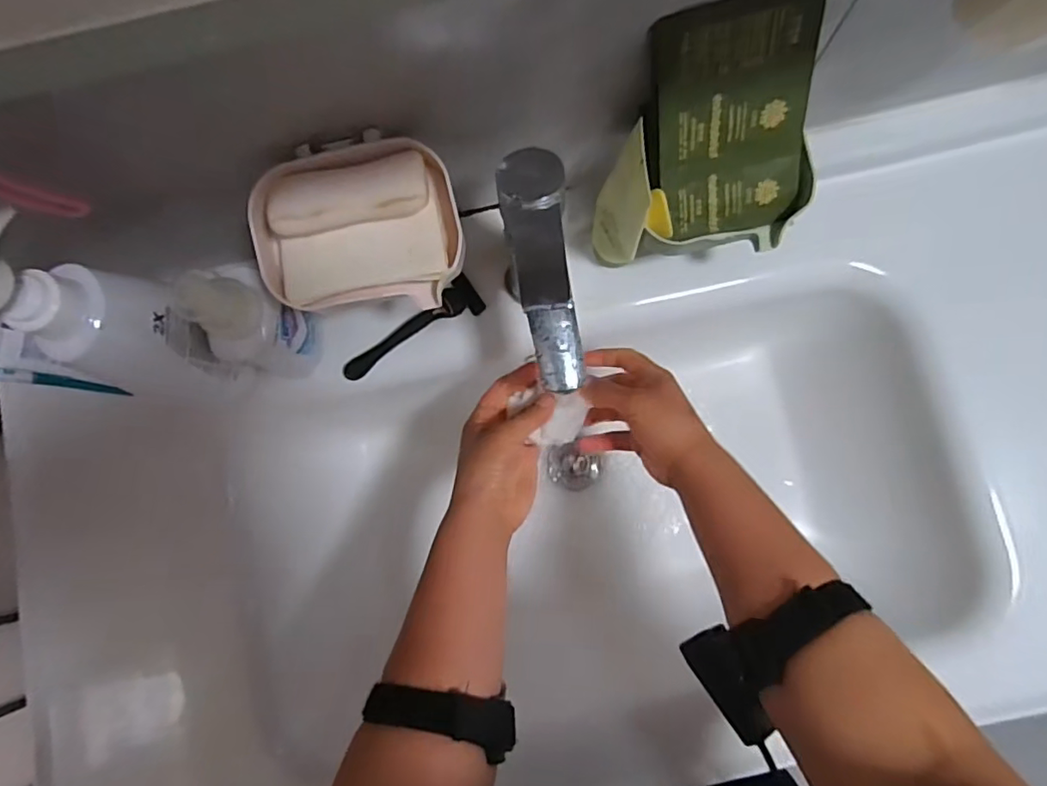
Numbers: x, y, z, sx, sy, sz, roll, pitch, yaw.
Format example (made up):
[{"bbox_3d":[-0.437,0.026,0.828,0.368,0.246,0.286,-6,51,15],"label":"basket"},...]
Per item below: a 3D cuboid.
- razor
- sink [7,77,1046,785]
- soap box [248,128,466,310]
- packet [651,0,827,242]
[{"bbox_3d":[-0.101,-0.057,0.508,0.136,0.021,0.036,-31,80,-2],"label":"razor"},{"bbox_3d":[0.073,0.115,0.577,0.983,0.223,0.501,-13,80,2],"label":"sink"},{"bbox_3d":[-0.107,-0.108,0.372,0.132,0.056,0.099,-9,80,2],"label":"soap box"},{"bbox_3d":[0.140,-0.175,0.376,0.098,0.149,0.007,-15,46,5],"label":"packet"}]

